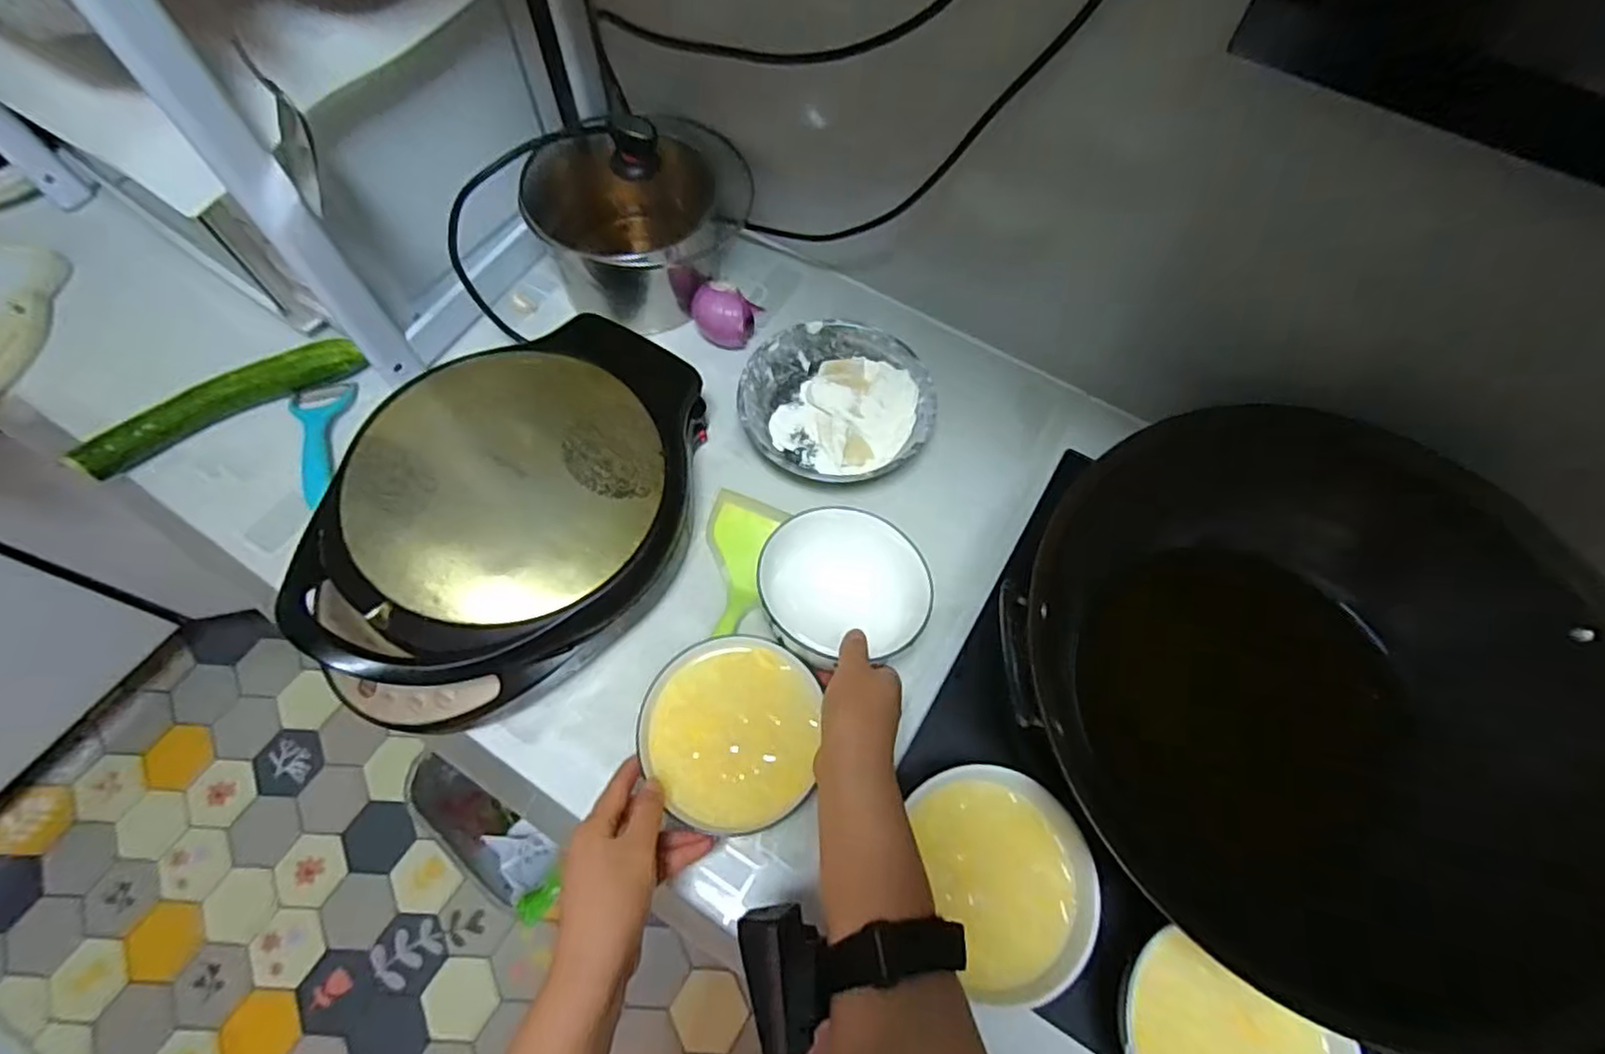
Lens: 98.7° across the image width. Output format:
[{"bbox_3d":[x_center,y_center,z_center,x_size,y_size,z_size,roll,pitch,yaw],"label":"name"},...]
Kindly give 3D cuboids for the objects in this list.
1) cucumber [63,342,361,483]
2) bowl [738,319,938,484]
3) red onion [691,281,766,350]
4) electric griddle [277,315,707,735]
[{"bbox_3d":[-0.561,-0.122,0.670,0.253,0.034,0.035,-31,69,-15],"label":"cucumber"},{"bbox_3d":[0.033,-0.118,0.675,0.178,0.048,0.166,1,64,-1],"label":"bowl"},{"bbox_3d":[-0.080,-0.227,0.721,0.059,0.057,0.076,10,64,4],"label":"red onion"},{"bbox_3d":[-0.235,-0.012,0.580,0.257,0.112,0.349,13,64,5],"label":"electric griddle"}]

